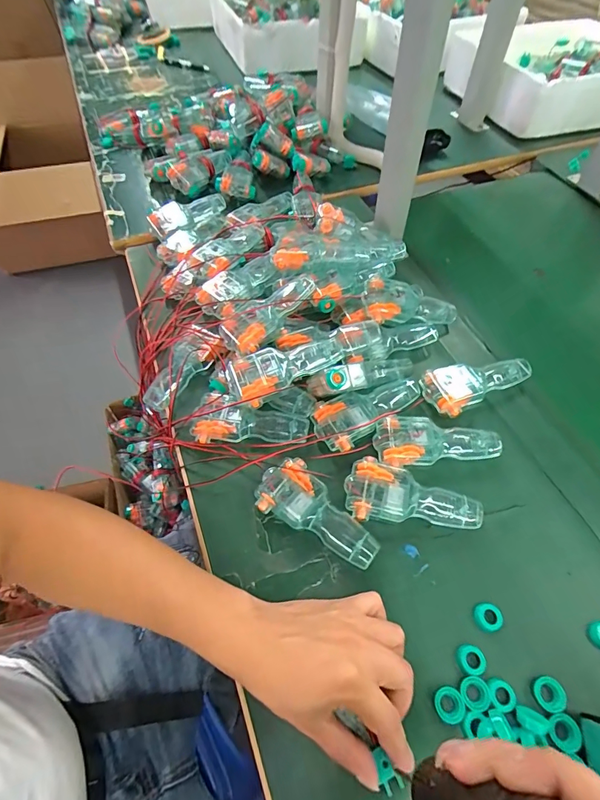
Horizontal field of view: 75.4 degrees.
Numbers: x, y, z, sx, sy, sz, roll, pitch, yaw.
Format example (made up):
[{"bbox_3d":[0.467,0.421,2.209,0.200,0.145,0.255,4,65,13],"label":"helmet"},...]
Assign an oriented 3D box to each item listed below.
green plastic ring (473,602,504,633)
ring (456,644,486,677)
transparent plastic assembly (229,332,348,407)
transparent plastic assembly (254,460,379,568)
[{"bbox_3d":[0.161,0.185,0.331,0.022,0.008,0.021,0,57,0],"label":"green plastic ring"},{"bbox_3d":[0.138,0.210,0.314,0.022,0.005,0.020,0,57,0],"label":"ring"},{"bbox_3d":[-0.016,-0.036,0.431,0.129,0.039,0.064,-24,60,-15],"label":"transparent plastic assembly"},{"bbox_3d":[0.011,0.112,0.367,0.058,0.027,0.121,-36,64,-21],"label":"transparent plastic assembly"}]

